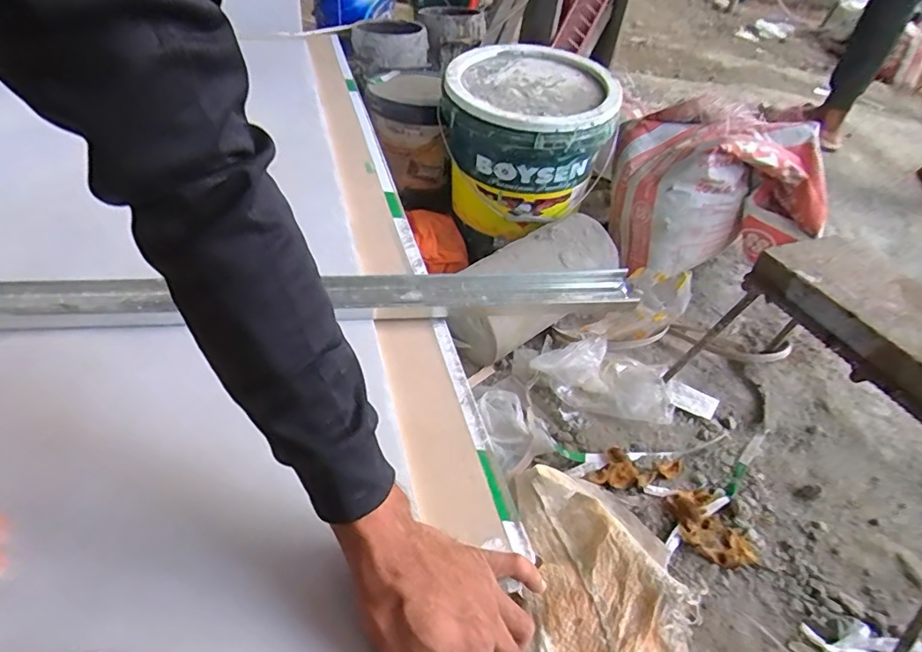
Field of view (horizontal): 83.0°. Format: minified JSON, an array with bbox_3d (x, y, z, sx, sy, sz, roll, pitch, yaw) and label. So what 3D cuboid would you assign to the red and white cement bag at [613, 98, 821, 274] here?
[{"bbox_3d":[0.449,-0.251,0.958,0.334,0.253,0.213,3,42,-5],"label":"red and white cement bag"}]

